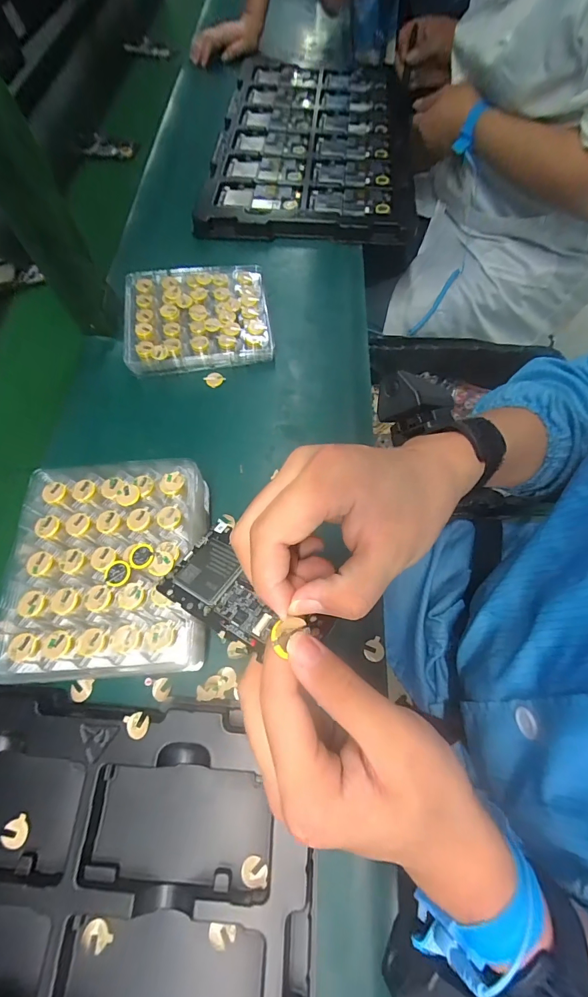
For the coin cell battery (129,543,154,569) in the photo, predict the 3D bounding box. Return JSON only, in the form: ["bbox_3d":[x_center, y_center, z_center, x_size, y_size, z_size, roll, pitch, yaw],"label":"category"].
[{"bbox_3d":[-0.121,0.045,0.306,0.019,0.004,0.020,-32,68,-11],"label":"coin cell battery"}]

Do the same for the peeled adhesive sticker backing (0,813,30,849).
[{"bbox_3d":[-0.207,0.247,0.284,0.019,0.004,0.018,-1,65,3],"label":"peeled adhesive sticker backing"}]

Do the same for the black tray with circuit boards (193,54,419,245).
[{"bbox_3d":[0.038,-0.628,0.659,0.320,0.023,0.526,3,66,5],"label":"black tray with circuit boards"}]

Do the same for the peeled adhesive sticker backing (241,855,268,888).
[{"bbox_3d":[-0.028,0.262,0.271,0.018,0.004,0.016,0,66,3],"label":"peeled adhesive sticker backing"}]

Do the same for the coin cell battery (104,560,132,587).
[{"bbox_3d":[-0.138,0.058,0.301,0.020,0.004,0.020,7,66,7],"label":"coin cell battery"}]

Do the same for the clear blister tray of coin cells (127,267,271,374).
[{"bbox_3d":[-0.119,-0.227,0.480,0.173,0.036,0.147,-8,65,0],"label":"clear blister tray of coin cells"}]

